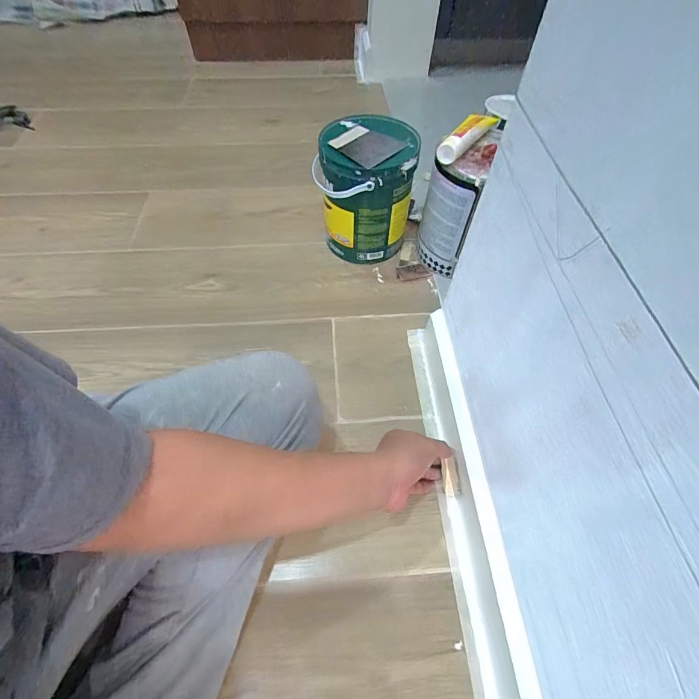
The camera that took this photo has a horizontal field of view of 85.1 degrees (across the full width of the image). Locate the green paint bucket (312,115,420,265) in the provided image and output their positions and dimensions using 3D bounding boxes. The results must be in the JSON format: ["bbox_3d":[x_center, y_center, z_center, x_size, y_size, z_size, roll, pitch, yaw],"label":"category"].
[{"bbox_3d":[0.034,-0.293,0.728,0.165,0.209,0.182,5,56,3],"label":"green paint bucket"}]

